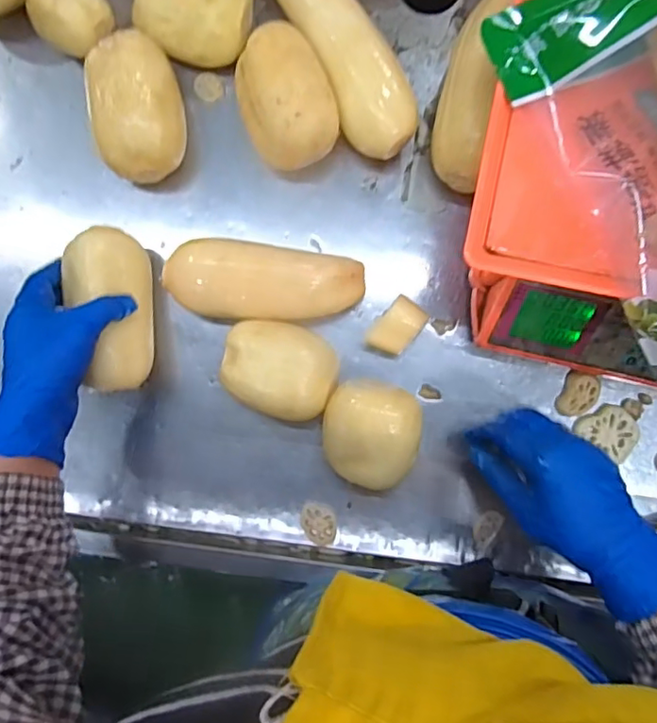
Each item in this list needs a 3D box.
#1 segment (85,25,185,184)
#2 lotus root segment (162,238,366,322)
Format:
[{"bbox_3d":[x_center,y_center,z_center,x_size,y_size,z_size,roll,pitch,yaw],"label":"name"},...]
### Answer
[{"bbox_3d":[-0.163,-0.222,0.501,0.077,0.062,0.126,-10,89,1],"label":"segment"},{"bbox_3d":[-0.056,-0.067,0.506,0.167,0.057,0.063,8,89,1],"label":"lotus root segment"}]

